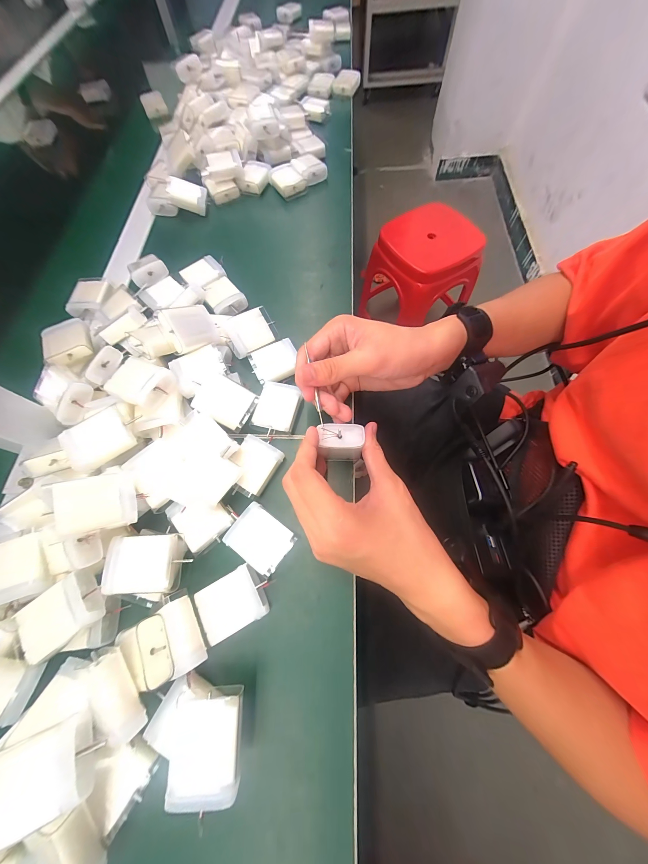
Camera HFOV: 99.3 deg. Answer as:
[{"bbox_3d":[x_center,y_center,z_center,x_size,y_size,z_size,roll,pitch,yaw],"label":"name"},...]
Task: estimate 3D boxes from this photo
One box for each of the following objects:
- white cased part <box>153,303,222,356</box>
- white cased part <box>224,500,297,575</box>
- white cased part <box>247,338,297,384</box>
[{"bbox_3d":[-0.134,-0.105,0.279,0.056,0.012,0.042,-44,111,-51],"label":"white cased part"},{"bbox_3d":[-0.054,0.093,0.241,0.051,0.023,0.041,36,74,14],"label":"white cased part"},{"bbox_3d":[-0.055,-0.078,0.305,0.050,0.015,0.044,-19,70,-5],"label":"white cased part"}]

